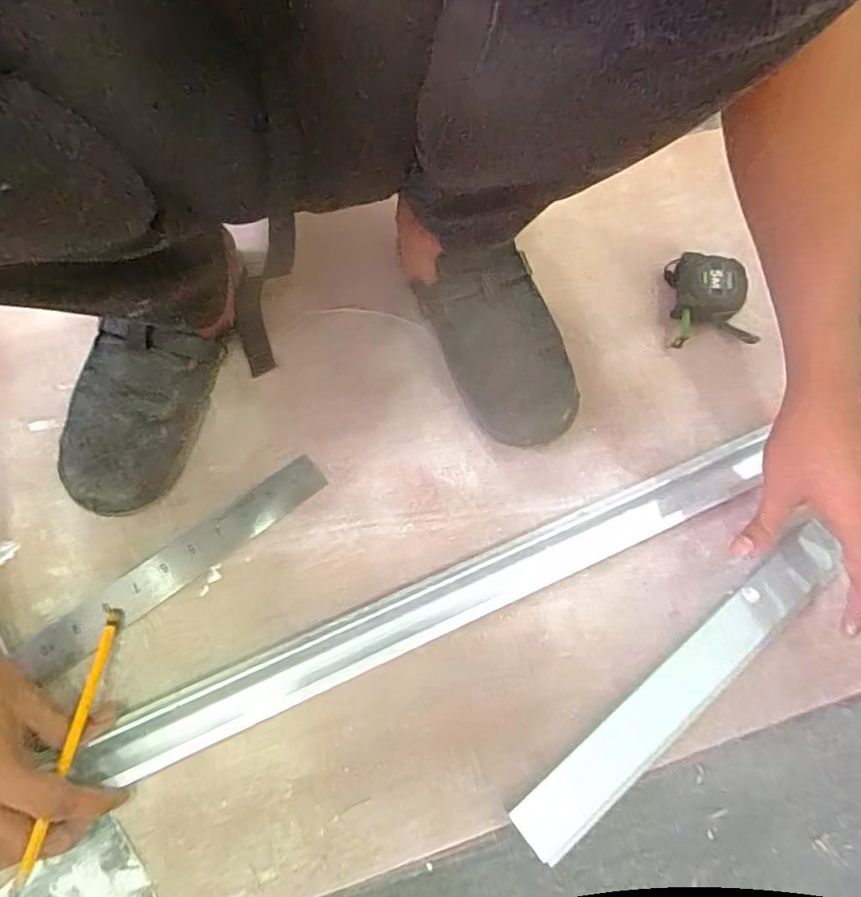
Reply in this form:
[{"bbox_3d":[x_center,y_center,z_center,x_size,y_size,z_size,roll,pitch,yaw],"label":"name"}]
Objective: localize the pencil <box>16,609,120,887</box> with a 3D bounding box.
[{"bbox_3d":[-0.247,0.194,0.379,0.012,0.012,0.171,-1,51,-2],"label":"pencil"}]

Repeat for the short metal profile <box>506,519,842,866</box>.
[{"bbox_3d":[0.202,0.180,0.423,0.336,0.026,0.047,-36,74,-14],"label":"short metal profile"}]

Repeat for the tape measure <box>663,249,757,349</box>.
[{"bbox_3d":[0.281,-0.149,0.552,0.072,0.039,0.103,4,69,0],"label":"tape measure"}]

